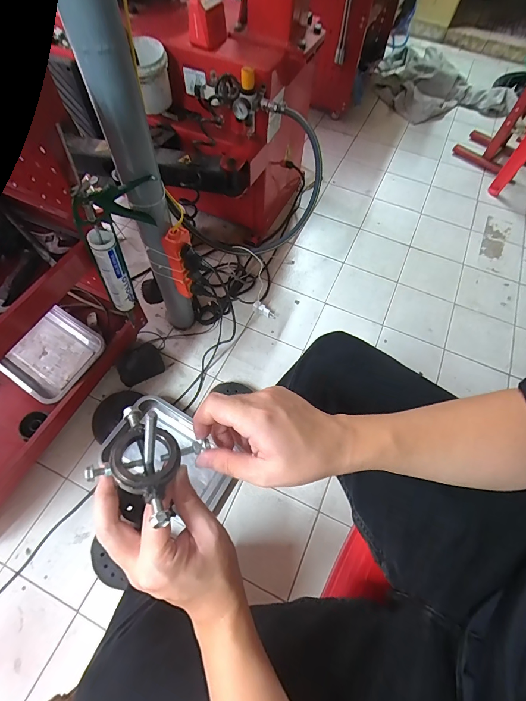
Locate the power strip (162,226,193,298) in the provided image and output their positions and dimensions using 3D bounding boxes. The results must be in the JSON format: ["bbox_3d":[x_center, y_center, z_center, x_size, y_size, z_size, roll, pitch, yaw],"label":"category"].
[{"bbox_3d":[-0.192,-0.203,0.791,0.058,0.194,0.038,-14,64,-10],"label":"power strip"}]

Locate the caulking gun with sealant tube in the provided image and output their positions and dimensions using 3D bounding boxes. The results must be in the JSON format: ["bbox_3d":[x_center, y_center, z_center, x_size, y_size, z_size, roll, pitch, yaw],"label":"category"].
[{"bbox_3d":[-0.286,-0.232,0.681,0.165,0.374,0.052,-40,71,-21],"label":"caulking gun with sealant tube"}]

